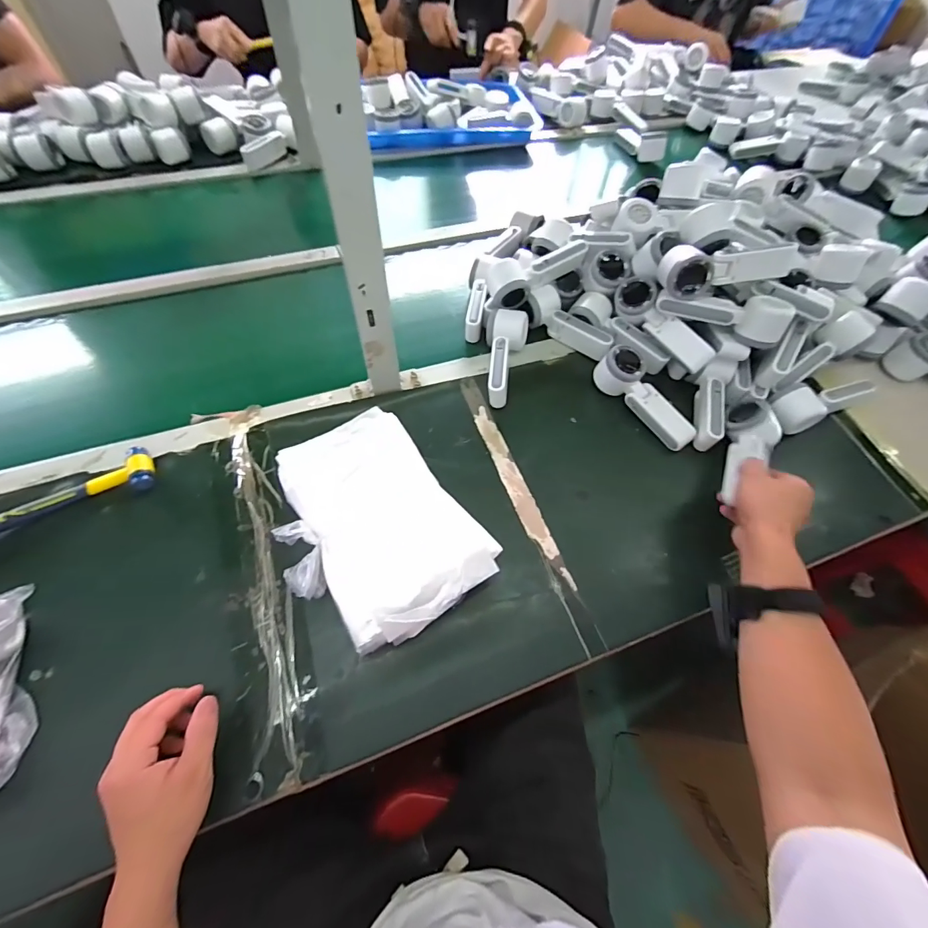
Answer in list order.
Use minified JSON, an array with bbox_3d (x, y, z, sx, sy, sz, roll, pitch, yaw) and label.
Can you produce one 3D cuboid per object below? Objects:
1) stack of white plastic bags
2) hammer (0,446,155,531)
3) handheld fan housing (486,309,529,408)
[{"bbox_3d":[-0.103,0.072,0.468,0.196,0.064,0.245,-35,68,-21],"label":"stack of white plastic bags"},{"bbox_3d":[-0.495,0.044,0.483,0.241,0.023,0.060,-22,64,-16],"label":"hammer"},{"bbox_3d":[0.061,-0.156,0.613,0.060,0.056,0.143,6,60,0],"label":"handheld fan housing"}]

